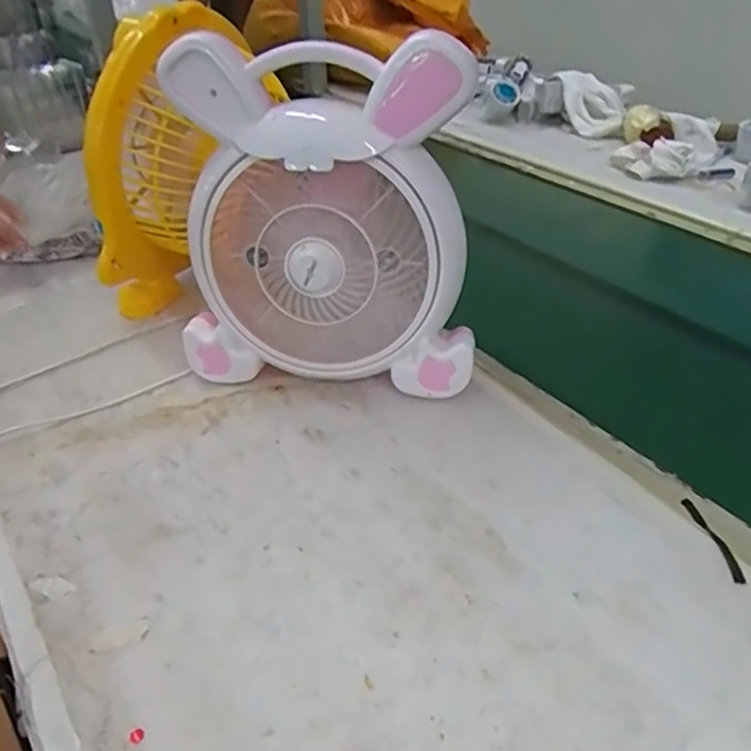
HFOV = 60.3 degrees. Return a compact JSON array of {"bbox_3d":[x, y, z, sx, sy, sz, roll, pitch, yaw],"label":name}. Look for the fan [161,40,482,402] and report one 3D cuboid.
[{"bbox_3d":[-0.037,-0.117,0.516,0.228,0.257,0.106,8,37,13],"label":"fan"}]

